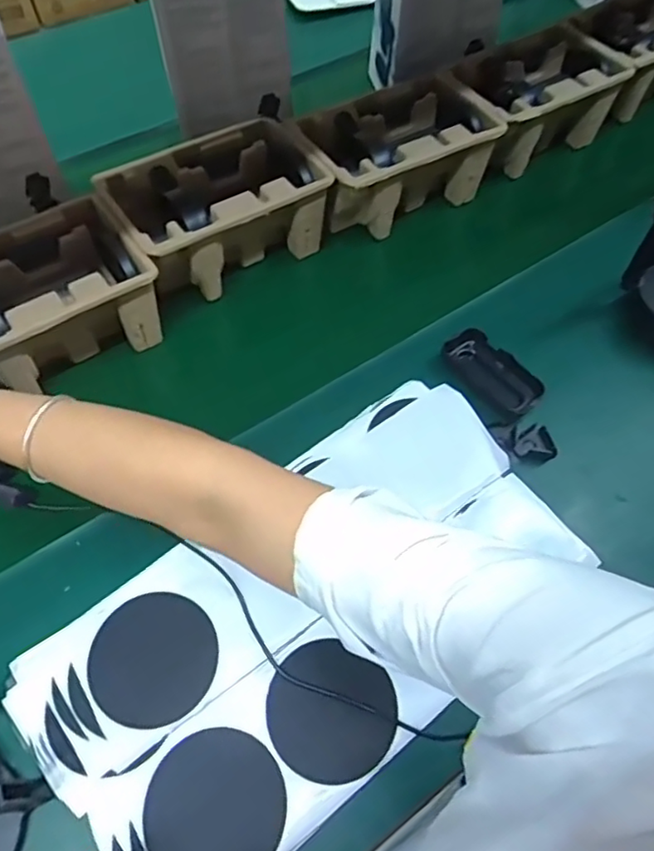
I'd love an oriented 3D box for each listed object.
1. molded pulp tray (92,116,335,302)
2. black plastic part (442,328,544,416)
[{"bbox_3d":[-0.125,-0.244,0.681,0.232,0.099,0.152,-28,61,-18],"label":"molded pulp tray"},{"bbox_3d":[0.174,-0.055,0.623,0.050,0.030,0.114,-34,63,-22],"label":"black plastic part"}]

